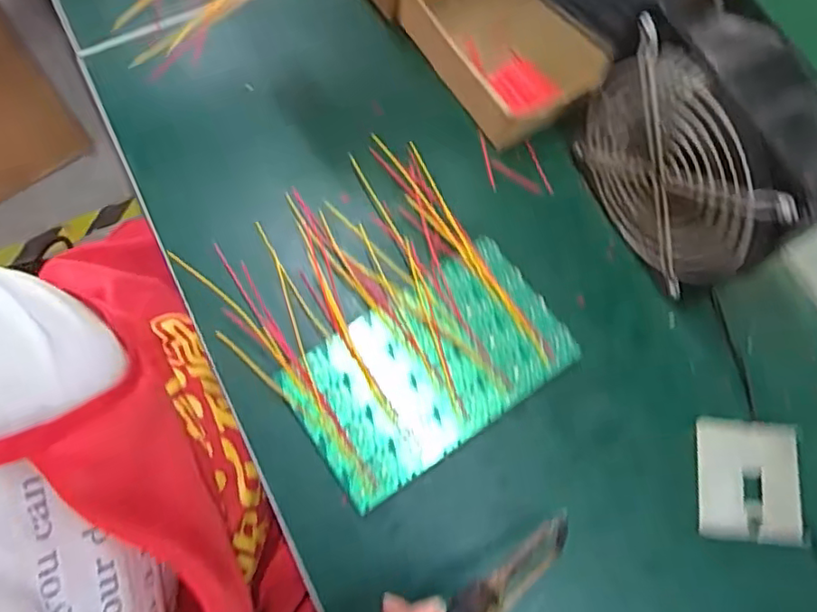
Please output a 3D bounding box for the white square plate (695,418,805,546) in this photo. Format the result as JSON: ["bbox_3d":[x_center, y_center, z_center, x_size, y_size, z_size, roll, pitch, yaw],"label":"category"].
[{"bbox_3d":[0.218,0.113,0.388,0.064,0.009,0.075,6,72,0],"label":"white square plate"}]

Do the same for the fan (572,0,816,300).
[{"bbox_3d":[0.182,-0.090,0.379,0.065,0.153,0.142,-25,75,-10],"label":"fan"}]

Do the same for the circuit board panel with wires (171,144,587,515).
[{"bbox_3d":[-0.015,0.006,0.403,0.177,0.033,0.198,-40,78,-13],"label":"circuit board panel with wires"}]

